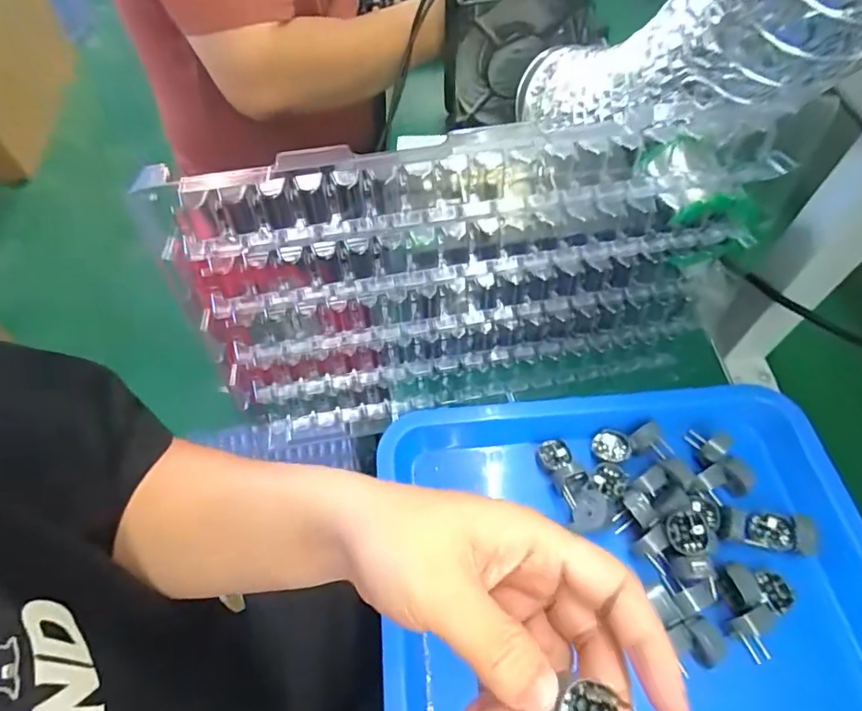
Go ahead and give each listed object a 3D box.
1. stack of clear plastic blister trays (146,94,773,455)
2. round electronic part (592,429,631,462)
[{"bbox_3d":[0.031,-0.044,0.353,0.357,0.219,0.060,-8,57,-7],"label":"stack of clear plastic blister trays"},{"bbox_3d":[0.143,0.071,0.406,0.028,0.013,0.023,35,63,20],"label":"round electronic part"}]

